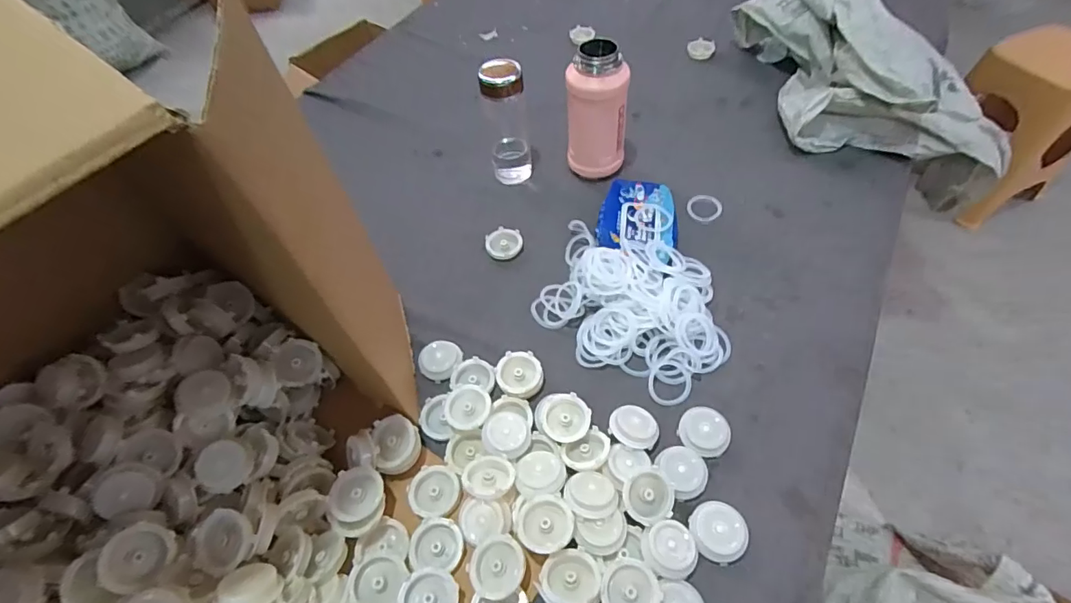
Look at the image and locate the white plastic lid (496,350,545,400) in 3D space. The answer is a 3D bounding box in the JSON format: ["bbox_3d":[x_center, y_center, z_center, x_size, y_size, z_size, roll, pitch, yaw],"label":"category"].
[{"bbox_3d":[-0.021,0.095,0.641,0.059,0.020,0.059,-2,54,3],"label":"white plastic lid"}]

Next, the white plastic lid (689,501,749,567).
[{"bbox_3d":[0.192,0.240,0.518,0.053,0.022,0.056,-2,54,3],"label":"white plastic lid"}]

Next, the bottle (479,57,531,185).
[{"bbox_3d":[-0.047,-0.299,0.829,0.063,0.203,0.067,-5,54,1],"label":"bottle"}]

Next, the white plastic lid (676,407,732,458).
[{"bbox_3d":[0.200,0.154,0.583,0.057,0.022,0.053,-2,54,3],"label":"white plastic lid"}]

